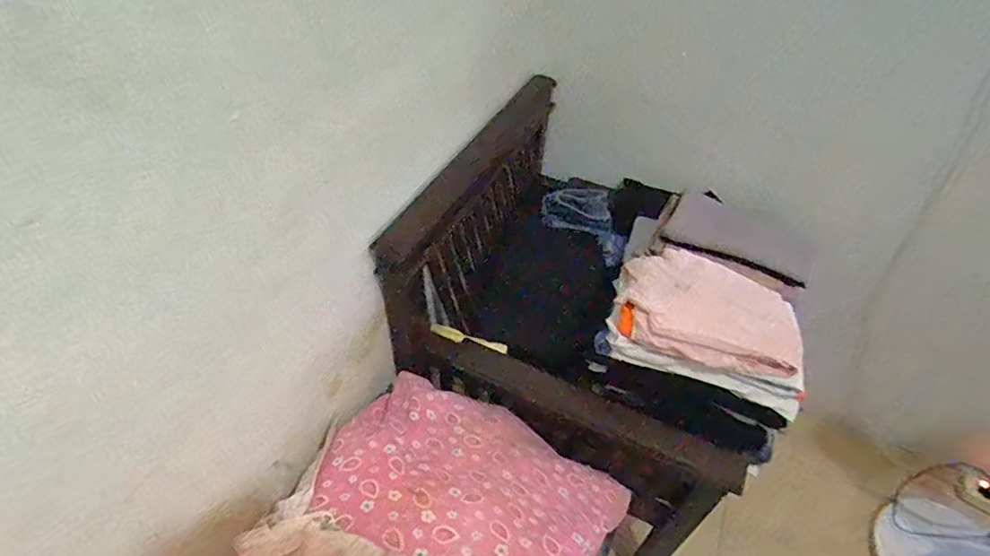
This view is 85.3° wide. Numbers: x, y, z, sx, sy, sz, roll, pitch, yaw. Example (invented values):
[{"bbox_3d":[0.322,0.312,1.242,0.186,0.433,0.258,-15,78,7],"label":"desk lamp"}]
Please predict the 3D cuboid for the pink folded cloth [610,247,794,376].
[{"bbox_3d":[0.356,0.046,0.901,0.288,0.050,0.226,19,48,13],"label":"pink folded cloth"}]

